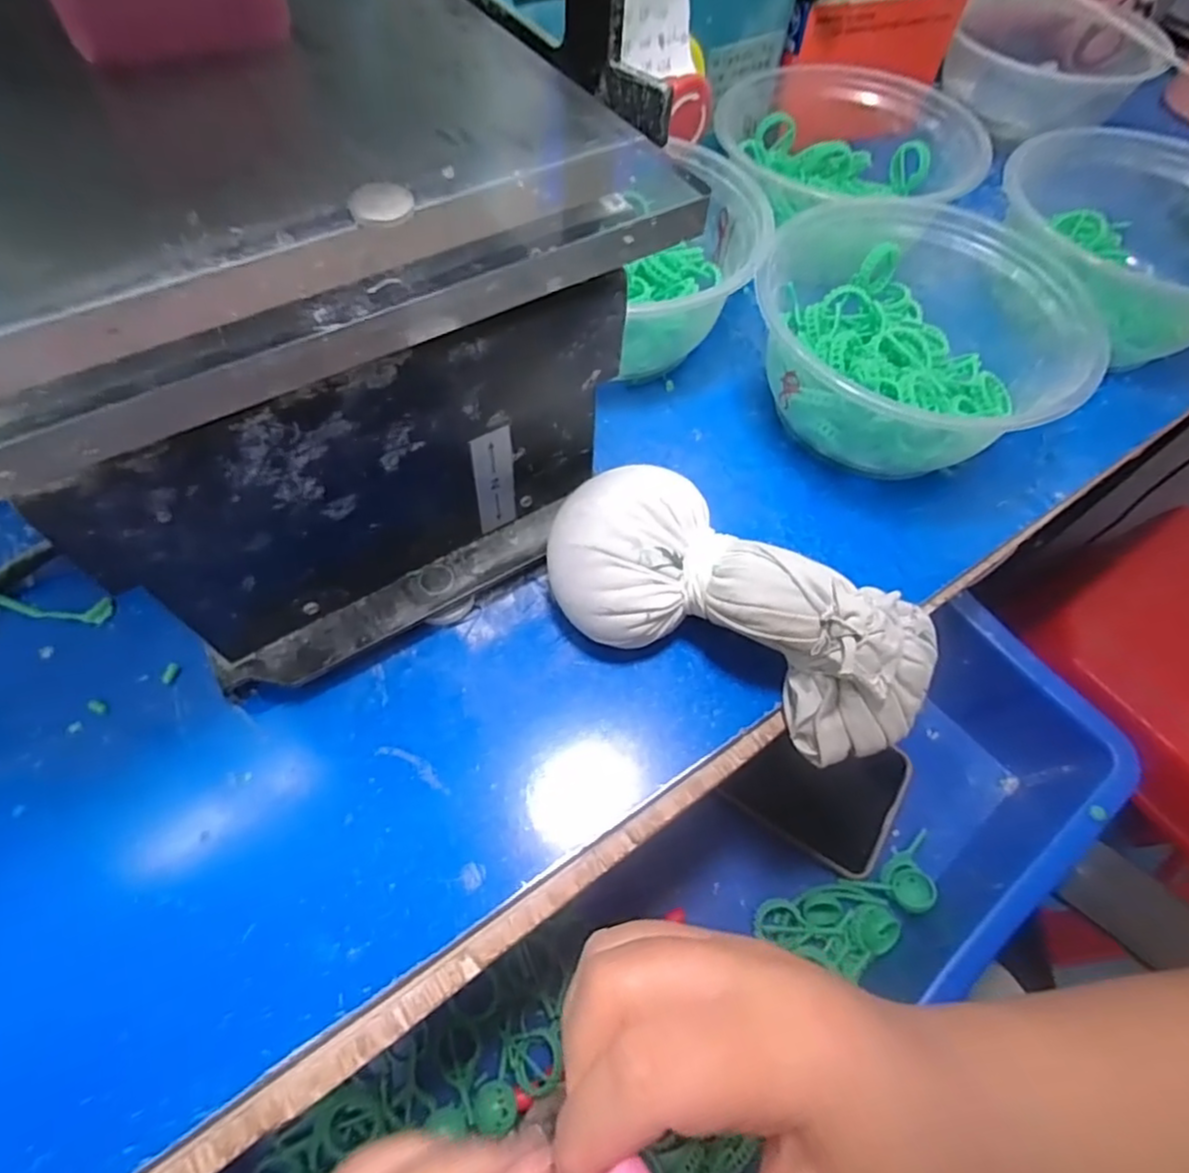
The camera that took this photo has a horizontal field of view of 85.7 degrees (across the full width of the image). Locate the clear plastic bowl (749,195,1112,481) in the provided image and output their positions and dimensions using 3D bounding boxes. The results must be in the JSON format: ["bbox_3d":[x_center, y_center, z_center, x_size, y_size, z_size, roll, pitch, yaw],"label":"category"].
[{"bbox_3d":[0.136,-0.106,0.283,0.128,0.061,0.117,1,60,-3],"label":"clear plastic bowl"}]

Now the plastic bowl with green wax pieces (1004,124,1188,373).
[{"bbox_3d":[0.260,-0.179,0.324,0.125,0.058,0.131,1,60,-3],"label":"plastic bowl with green wax pieces"}]

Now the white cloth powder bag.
[{"bbox_3d":[0.049,0.009,0.224,0.133,0.046,0.059,29,62,13],"label":"white cloth powder bag"}]

